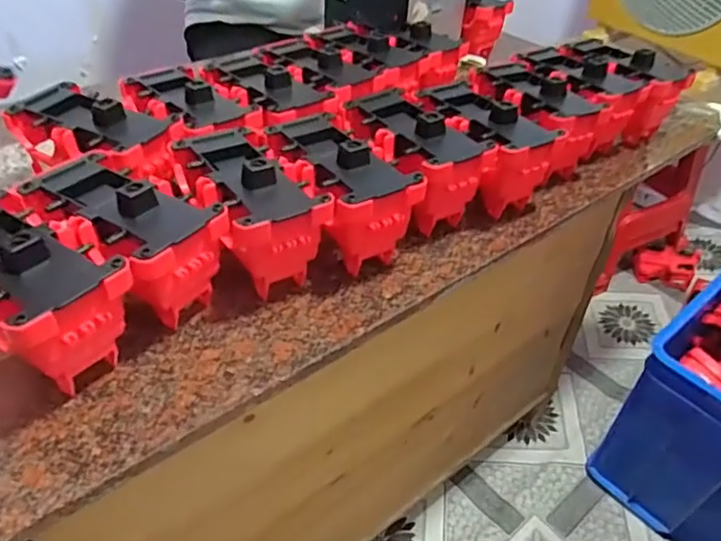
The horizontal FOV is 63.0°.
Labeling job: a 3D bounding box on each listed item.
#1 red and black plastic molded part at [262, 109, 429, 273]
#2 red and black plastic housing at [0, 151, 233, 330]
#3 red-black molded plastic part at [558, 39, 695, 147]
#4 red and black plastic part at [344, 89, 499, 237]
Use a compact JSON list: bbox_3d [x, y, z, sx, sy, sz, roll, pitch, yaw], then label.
[{"bbox_3d":[-0.021,-0.076,0.520,0.083,0.091,0.151,-21,47,-27],"label":"red and black plastic molded part"},{"bbox_3d":[-0.178,-0.028,0.445,0.151,0.082,0.083,26,44,23],"label":"red and black plastic housing"},{"bbox_3d":[0.320,-0.230,0.738,0.087,0.092,0.142,-19,46,-26],"label":"red-black molded plastic part"},{"bbox_3d":[0.048,-0.112,0.566,0.087,0.085,0.148,-18,45,-25],"label":"red and black plastic part"}]

